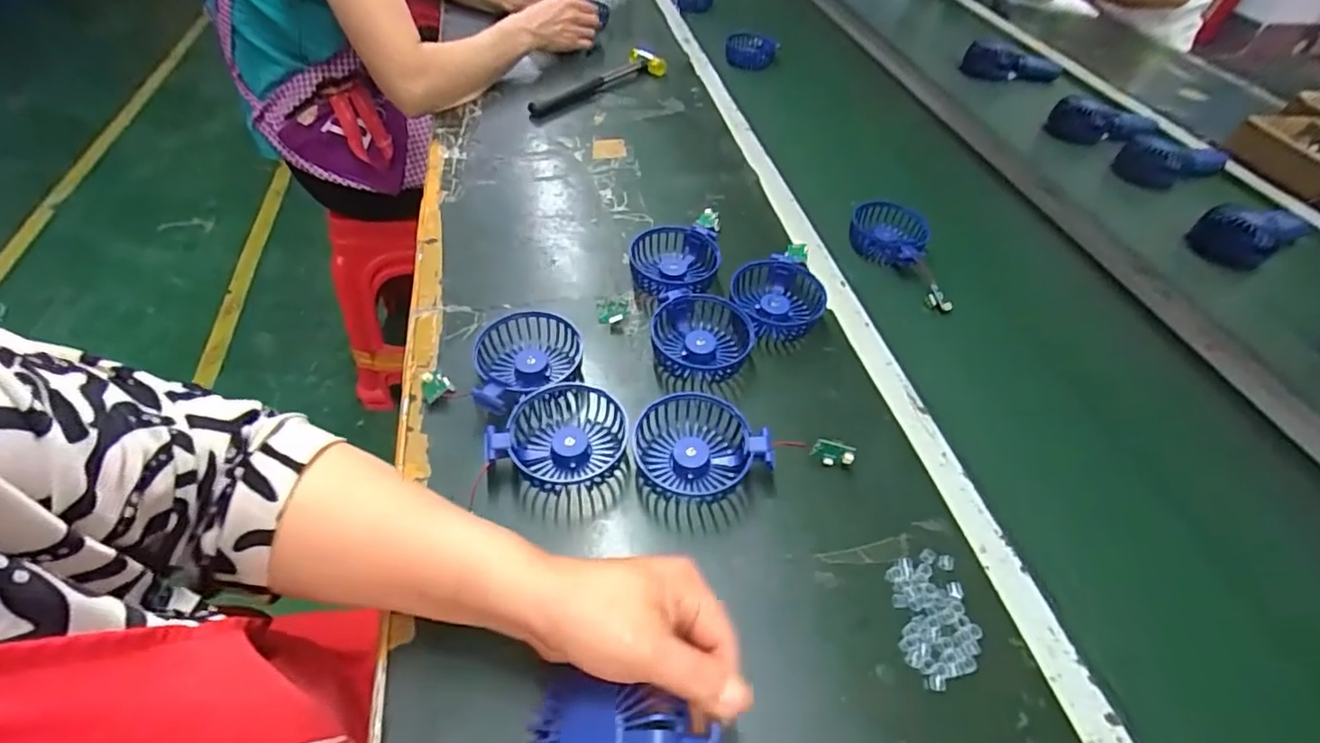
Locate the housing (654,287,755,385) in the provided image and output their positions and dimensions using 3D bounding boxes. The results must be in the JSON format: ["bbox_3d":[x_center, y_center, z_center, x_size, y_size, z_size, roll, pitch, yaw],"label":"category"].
[{"bbox_3d":[0.037,-0.030,0.522,0.090,0.029,0.084,11,49,4],"label":"housing"}]

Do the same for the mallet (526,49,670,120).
[{"bbox_3d":[-0.098,-0.430,0.857,0.239,0.035,0.056,-32,59,-28],"label":"mallet"}]

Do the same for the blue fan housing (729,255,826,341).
[{"bbox_3d":[0.113,-0.069,0.560,0.090,0.034,0.090,10,49,4],"label":"blue fan housing"}]

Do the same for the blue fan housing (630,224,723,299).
[{"bbox_3d":[0.014,-0.104,0.584,0.089,0.036,0.094,3,49,-2],"label":"blue fan housing"}]

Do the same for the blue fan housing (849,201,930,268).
[{"bbox_3d":[0.272,-0.160,0.687,0.091,0.041,0.092,3,49,-3],"label":"blue fan housing"}]

